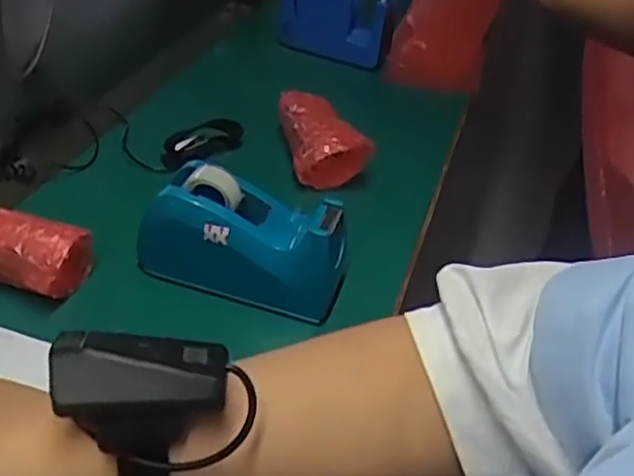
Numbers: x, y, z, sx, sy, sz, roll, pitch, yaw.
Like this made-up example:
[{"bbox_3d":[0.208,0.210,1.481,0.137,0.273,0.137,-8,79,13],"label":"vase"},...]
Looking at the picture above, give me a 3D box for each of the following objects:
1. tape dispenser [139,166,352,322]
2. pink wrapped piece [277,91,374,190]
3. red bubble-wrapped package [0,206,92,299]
[{"bbox_3d":[-0.050,-0.002,0.467,0.141,0.079,0.047,15,39,9],"label":"tape dispenser"},{"bbox_3d":[0.003,-0.089,0.617,0.063,0.053,0.102,-5,40,-15],"label":"pink wrapped piece"},{"bbox_3d":[-0.210,0.003,0.455,0.099,0.037,0.045,15,39,10],"label":"red bubble-wrapped package"}]

